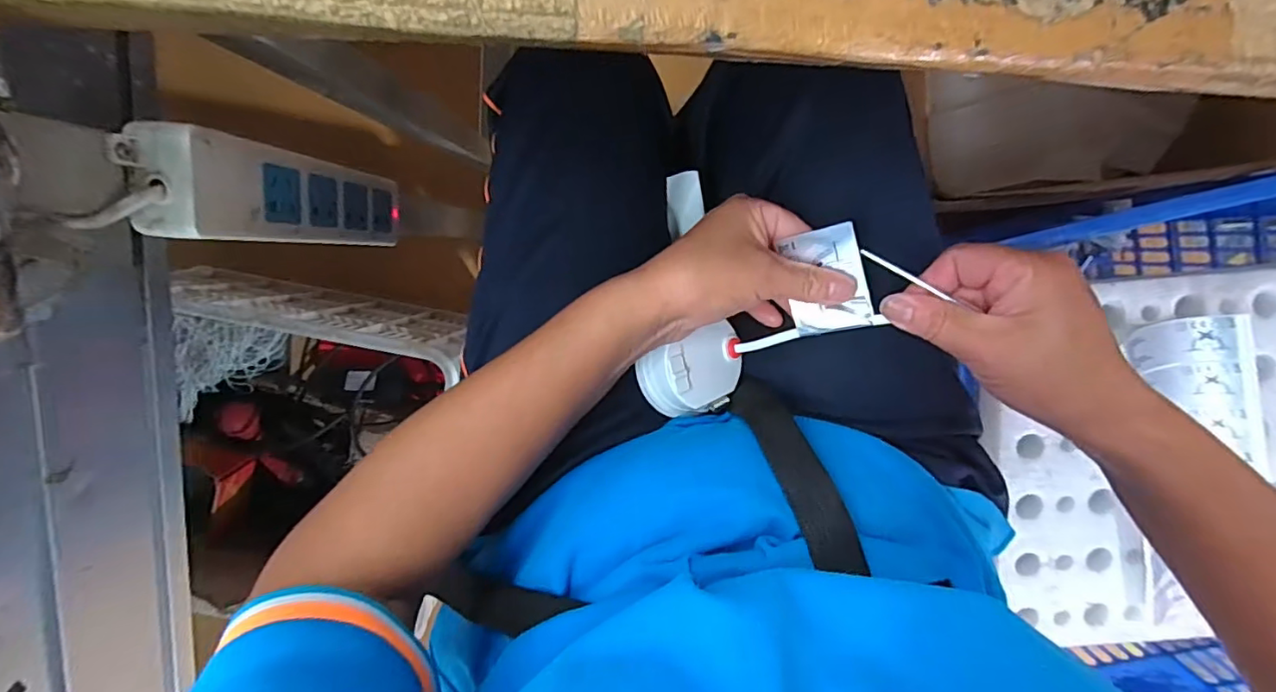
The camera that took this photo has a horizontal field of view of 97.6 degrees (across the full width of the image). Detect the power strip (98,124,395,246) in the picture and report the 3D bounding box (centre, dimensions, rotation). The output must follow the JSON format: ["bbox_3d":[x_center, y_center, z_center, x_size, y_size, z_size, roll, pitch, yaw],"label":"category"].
[{"bbox_3d":[-0.232,-0.098,0.381,0.034,0.217,0.058,-4,101,0],"label":"power strip"}]

